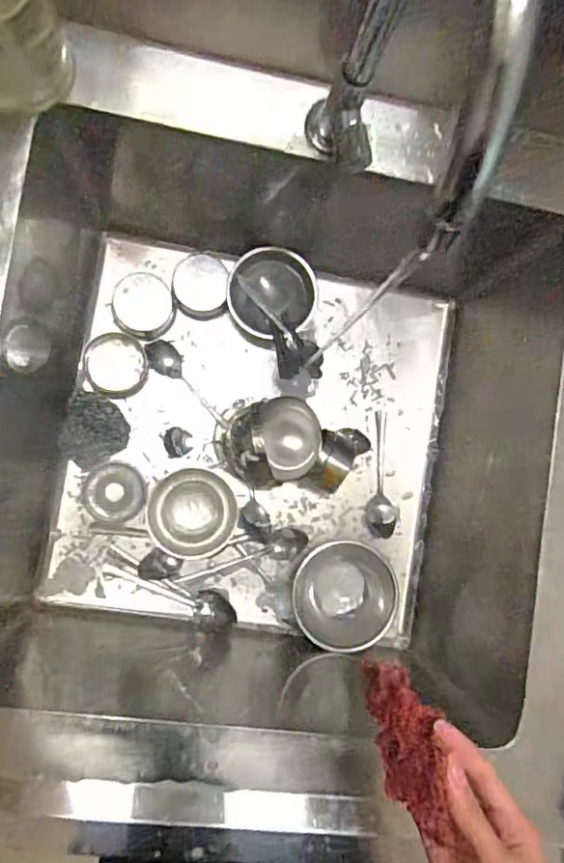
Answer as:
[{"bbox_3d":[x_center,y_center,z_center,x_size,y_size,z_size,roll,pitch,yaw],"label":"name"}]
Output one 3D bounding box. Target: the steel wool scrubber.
[{"bbox_3d":[-0.242,0.000,0.701,0.084,0.014,0.082,-4,100,-22],"label":"steel wool scrubber"}]

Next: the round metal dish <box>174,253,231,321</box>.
[{"bbox_3d":[-0.106,-0.187,0.723,0.068,0.052,0.072,0,88,-8],"label":"round metal dish"}]

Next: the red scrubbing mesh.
[{"bbox_3d":[0.088,0.215,0.385,0.038,0.042,0.112,-10,55,-8],"label":"red scrubbing mesh"}]

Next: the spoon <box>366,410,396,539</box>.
[{"bbox_3d":[0.132,0.059,0.761,0.037,0.013,0.170,-3,89,-8],"label":"spoon"}]

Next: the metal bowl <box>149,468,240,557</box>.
[{"bbox_3d":[-0.113,0.104,0.704,0.105,0.049,0.109,0,88,-8],"label":"metal bowl"}]

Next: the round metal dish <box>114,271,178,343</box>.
[{"bbox_3d":[-0.177,-0.162,0.717,0.074,0.038,0.078,0,88,-8],"label":"round metal dish"}]

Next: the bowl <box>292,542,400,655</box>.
[{"bbox_3d":[0.087,0.215,0.714,0.132,0.056,0.133,0,88,-8],"label":"bowl"}]

